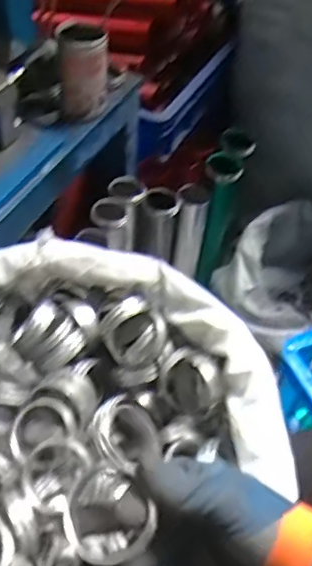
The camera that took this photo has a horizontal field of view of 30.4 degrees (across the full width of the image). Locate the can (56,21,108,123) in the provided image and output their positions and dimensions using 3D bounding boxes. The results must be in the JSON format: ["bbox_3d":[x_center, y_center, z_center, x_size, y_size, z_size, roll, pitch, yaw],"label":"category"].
[{"bbox_3d":[-0.098,-0.283,0.773,0.065,0.100,0.072,-5,51,-10],"label":"can"}]

